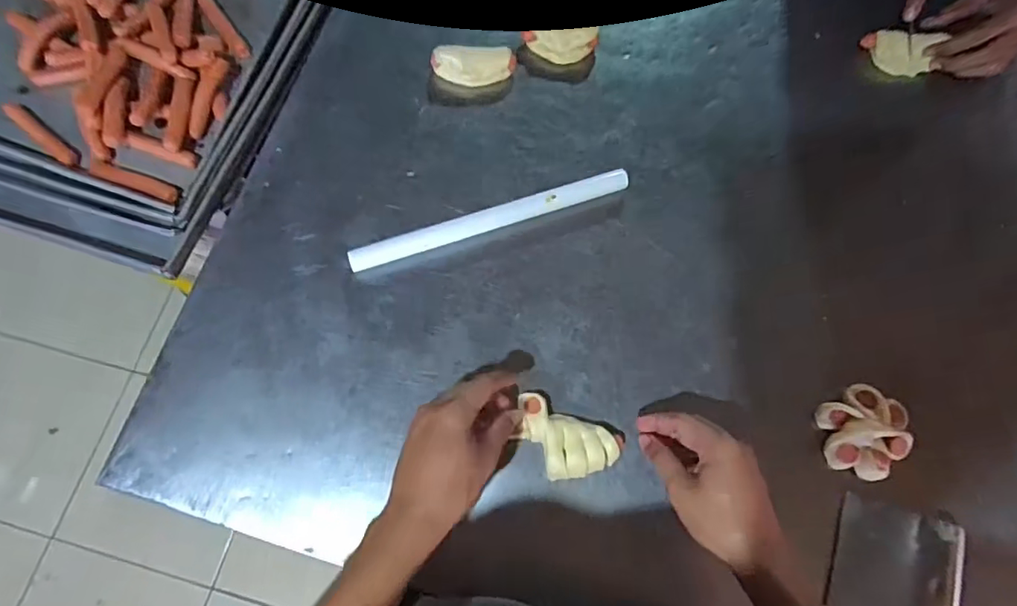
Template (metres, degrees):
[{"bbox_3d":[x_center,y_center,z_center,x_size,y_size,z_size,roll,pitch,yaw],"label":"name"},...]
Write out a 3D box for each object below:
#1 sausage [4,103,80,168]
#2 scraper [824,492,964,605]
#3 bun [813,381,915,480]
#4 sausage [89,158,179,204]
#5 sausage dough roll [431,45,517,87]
[{"bbox_3d":[-0.492,-0.179,0.578,0.099,0.012,0.017,38,77,11],"label":"sausage"},{"bbox_3d":[0.323,0.248,0.464,0.088,0.028,0.147,18,74,6],"label":"scraper"},{"bbox_3d":[0.328,0.118,0.504,0.079,0.027,0.072,0,73,0],"label":"bun"},{"bbox_3d":[-0.387,-0.126,0.576,0.098,0.022,0.019,20,74,6],"label":"sausage"},{"bbox_3d":[-0.040,-0.269,0.626,0.093,0.023,0.043,2,73,1],"label":"sausage dough roll"}]

